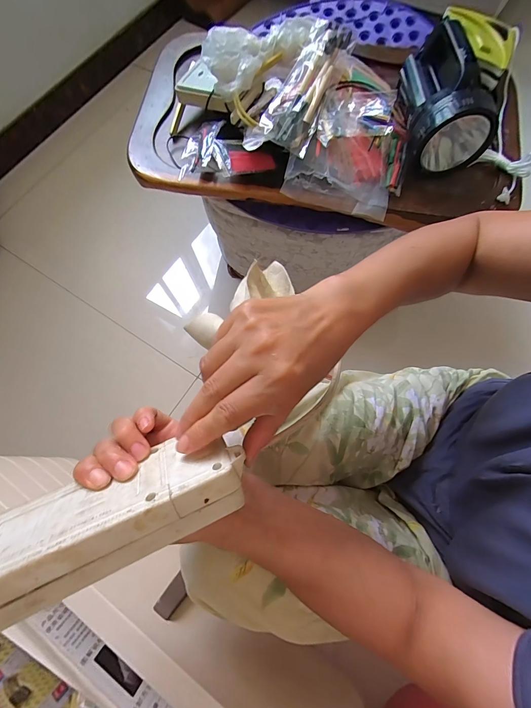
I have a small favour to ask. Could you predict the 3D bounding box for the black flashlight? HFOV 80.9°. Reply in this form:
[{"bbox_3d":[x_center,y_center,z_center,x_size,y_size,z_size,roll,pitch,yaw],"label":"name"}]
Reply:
[{"bbox_3d":[0.276,-0.390,0.487,0.113,0.135,0.176,-4,71,1],"label":"black flashlight"}]

